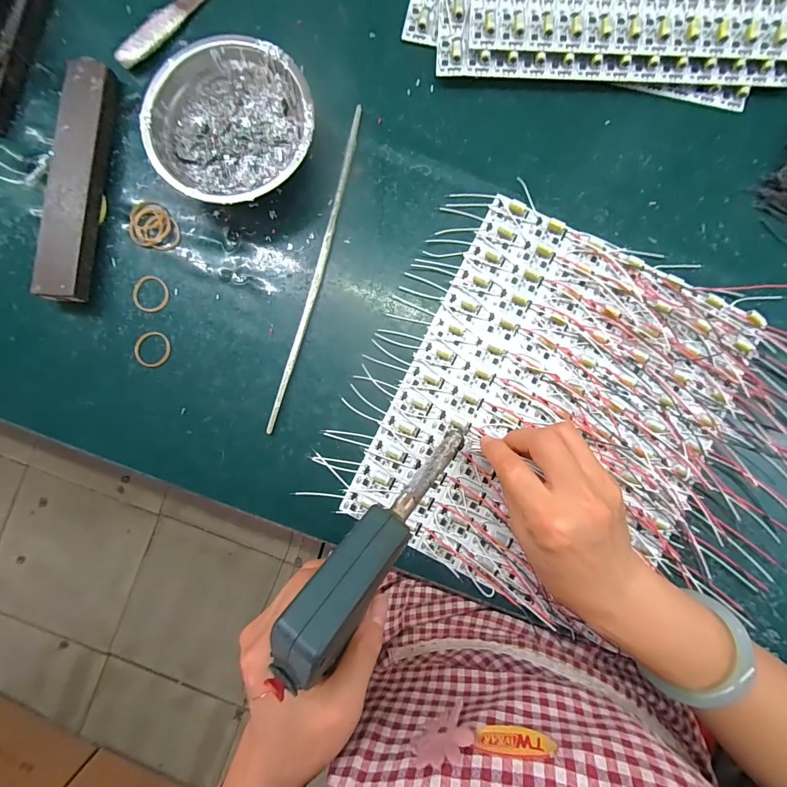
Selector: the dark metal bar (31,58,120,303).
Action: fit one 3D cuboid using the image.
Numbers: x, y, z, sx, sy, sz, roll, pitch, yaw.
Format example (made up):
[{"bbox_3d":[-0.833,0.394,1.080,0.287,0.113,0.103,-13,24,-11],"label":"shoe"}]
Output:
[{"bbox_3d":[-0.258,-0.175,0.300,0.035,0.029,0.195,4,88,2],"label":"dark metal bar"}]

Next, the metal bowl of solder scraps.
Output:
[{"bbox_3d":[-0.124,-0.208,0.294,0.122,0.039,0.126,0,88,2],"label":"metal bowl of solder scraps"}]

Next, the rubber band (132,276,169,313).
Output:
[{"bbox_3d":[-0.204,-0.084,0.310,0.029,0.004,0.031,0,88,2],"label":"rubber band"}]

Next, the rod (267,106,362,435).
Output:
[{"bbox_3d":[-0.063,-0.103,0.304,0.009,0.008,0.276,15,88,2],"label":"rod"}]

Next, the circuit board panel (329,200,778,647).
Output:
[{"bbox_3d":[0.128,0.018,0.295,0.238,0.009,0.286,27,89,2],"label":"circuit board panel"}]

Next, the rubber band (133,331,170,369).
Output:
[{"bbox_3d":[-0.202,-0.037,0.307,0.029,0.004,0.030,0,88,2],"label":"rubber band"}]

